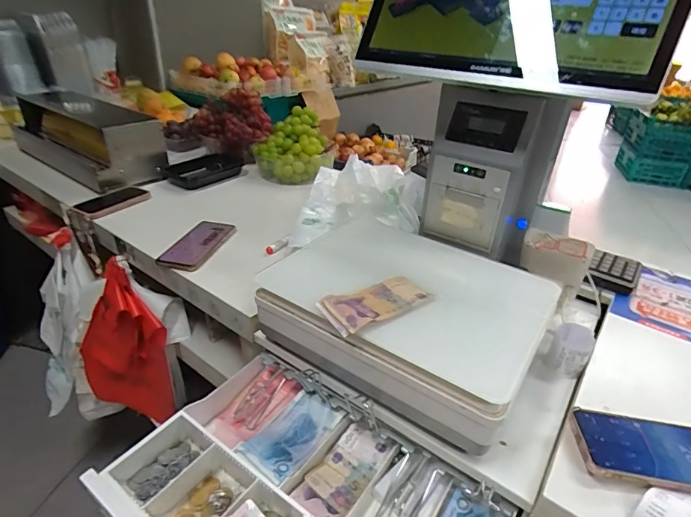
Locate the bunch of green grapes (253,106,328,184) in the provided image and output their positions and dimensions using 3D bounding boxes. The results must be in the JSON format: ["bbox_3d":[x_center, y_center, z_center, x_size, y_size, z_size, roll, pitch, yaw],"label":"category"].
[{"bbox_3d":[-0.138,-0.299,1.083,0.192,0.118,0.191,-2,31,-7],"label":"bunch of green grapes"}]

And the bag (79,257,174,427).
[{"bbox_3d":[-0.443,0.205,0.865,0.235,0.366,0.050,33,32,6],"label":"bag"}]

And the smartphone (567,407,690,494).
[{"bbox_3d":[0.318,0.197,0.422,0.158,0.014,0.072,6,31,6],"label":"smartphone"}]

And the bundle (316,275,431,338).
[{"bbox_3d":[0.037,0.050,0.494,0.125,0.015,0.062,-18,37,-30],"label":"bundle"}]

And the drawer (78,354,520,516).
[{"bbox_3d":[-0.048,0.264,0.446,0.377,0.058,0.260,21,36,28],"label":"drawer"}]

